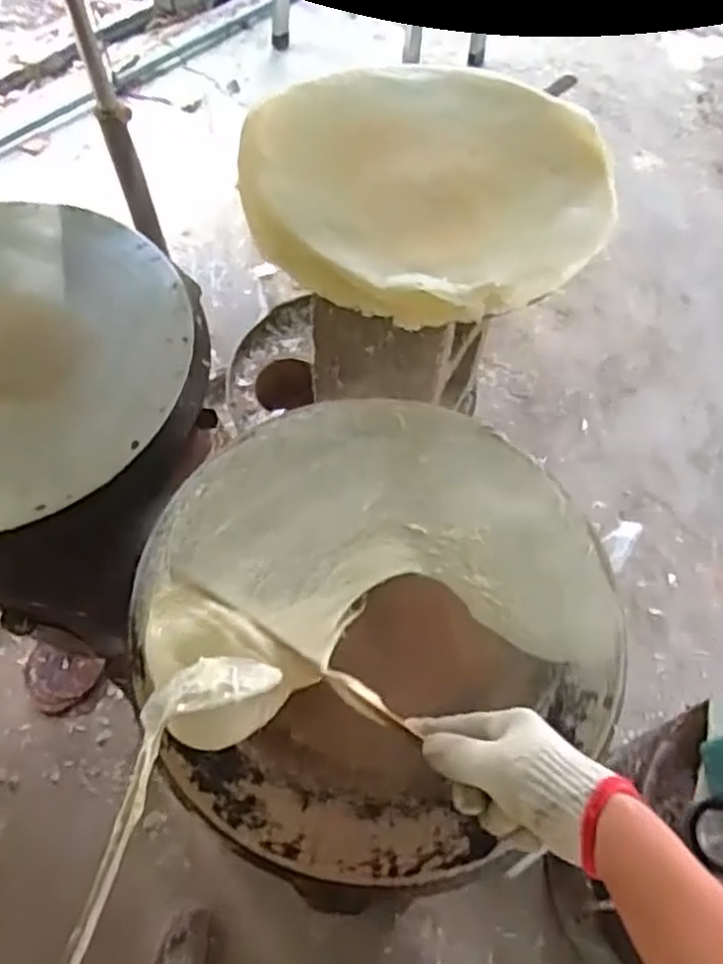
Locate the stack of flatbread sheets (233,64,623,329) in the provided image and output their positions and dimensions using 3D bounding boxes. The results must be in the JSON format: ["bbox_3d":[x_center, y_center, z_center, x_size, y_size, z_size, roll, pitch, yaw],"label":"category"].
[{"bbox_3d":[0.066,-0.320,0.792,0.356,0.054,0.350,-34,67,-17],"label":"stack of flatbread sheets"}]

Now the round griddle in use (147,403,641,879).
[{"bbox_3d":[0.015,0.097,0.604,0.366,0.055,0.379,0,62,0],"label":"round griddle in use"}]

